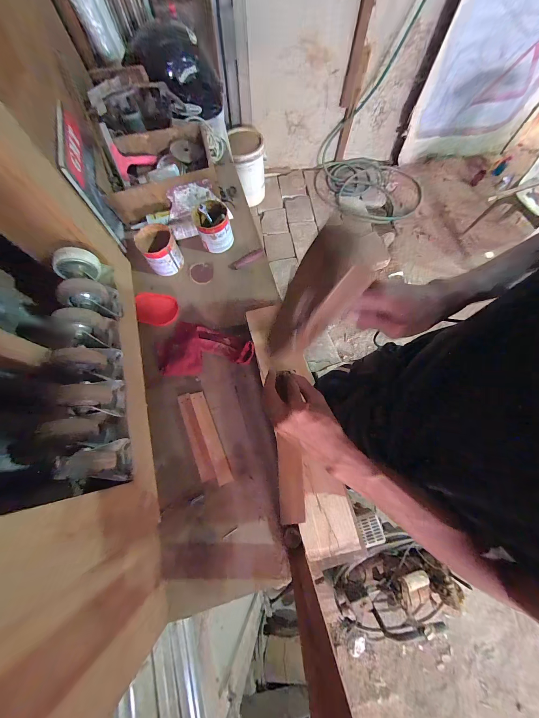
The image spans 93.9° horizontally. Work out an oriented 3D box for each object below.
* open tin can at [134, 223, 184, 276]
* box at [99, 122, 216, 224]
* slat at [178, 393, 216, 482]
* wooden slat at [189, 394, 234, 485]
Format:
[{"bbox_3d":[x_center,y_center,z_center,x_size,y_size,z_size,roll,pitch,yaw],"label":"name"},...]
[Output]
[{"bbox_3d":[-0.334,-0.335,0.772,0.104,0.094,0.116,-33,77,-12],"label":"open tin can"},{"bbox_3d":[-0.354,-0.609,0.804,0.333,0.105,0.242,-21,73,-7],"label":"box"},{"bbox_3d":[-0.184,0.189,0.626,0.037,0.021,0.221,-20,75,-8],"label":"slat"},{"bbox_3d":[-0.147,0.191,0.630,0.035,0.018,0.234,-22,75,-9],"label":"wooden slat"}]

